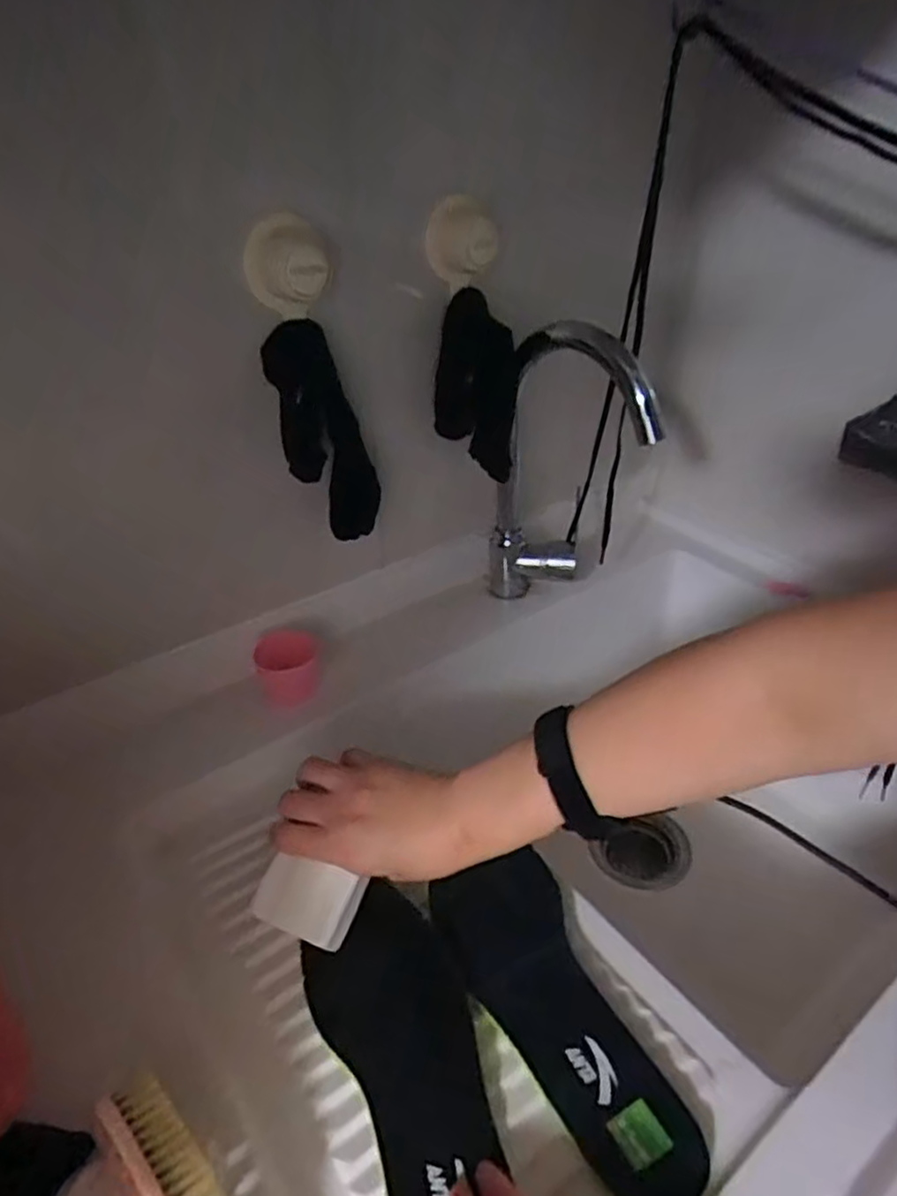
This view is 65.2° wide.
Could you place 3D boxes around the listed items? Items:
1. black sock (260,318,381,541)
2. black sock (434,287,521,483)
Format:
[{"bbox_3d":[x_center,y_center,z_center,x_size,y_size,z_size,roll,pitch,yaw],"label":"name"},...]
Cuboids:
[{"bbox_3d":[-0.104,-0.133,0.588,0.073,0.178,0.040,-29,44,-34],"label":"black sock"},{"bbox_3d":[0.026,-0.189,0.652,0.074,0.169,0.034,-2,35,-2],"label":"black sock"}]

